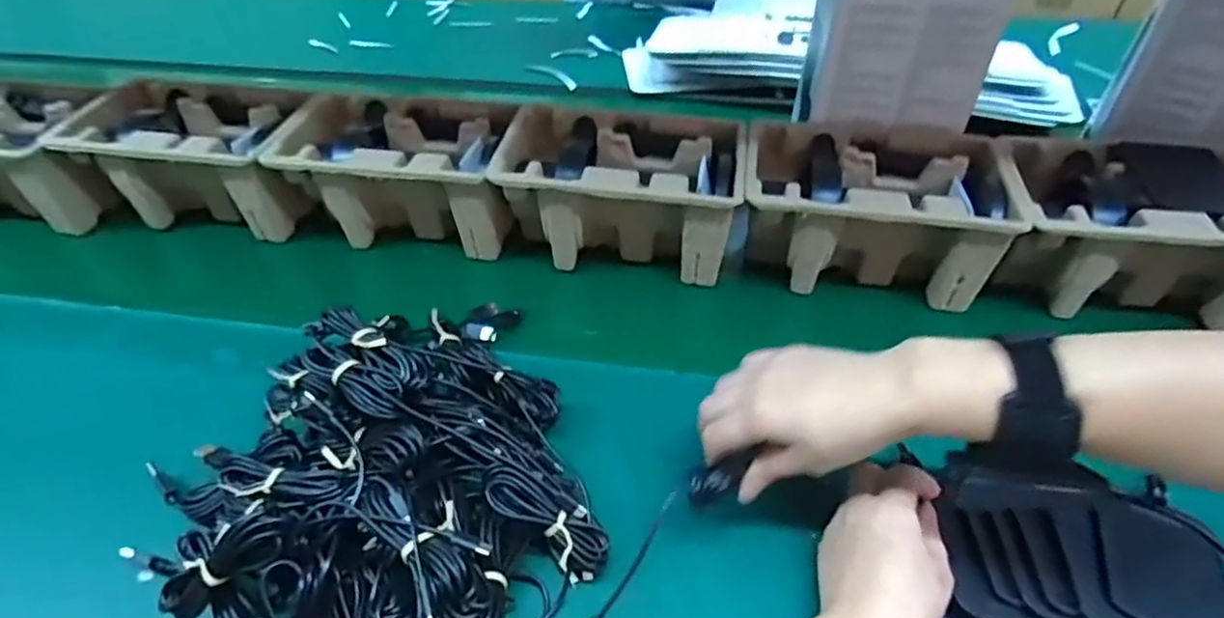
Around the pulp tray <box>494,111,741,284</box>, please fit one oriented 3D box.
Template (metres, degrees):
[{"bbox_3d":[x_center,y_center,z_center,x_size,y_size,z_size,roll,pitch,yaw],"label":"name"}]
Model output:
[{"bbox_3d":[0.012,-0.113,0.636,0.221,0.105,0.139,4,44,7],"label":"pulp tray"}]

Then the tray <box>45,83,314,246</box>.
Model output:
[{"bbox_3d":[-0.415,-0.161,0.695,0.239,0.108,0.144,7,44,9],"label":"tray"}]

